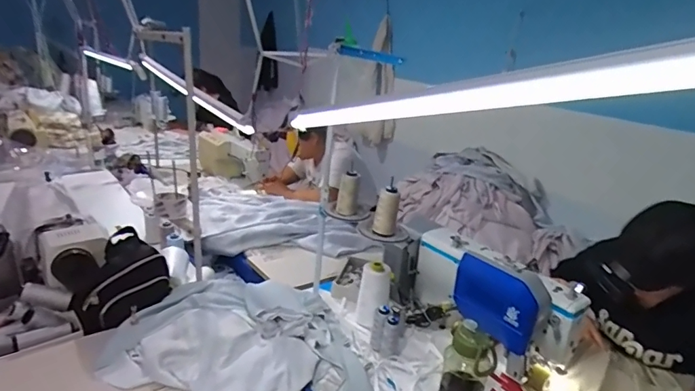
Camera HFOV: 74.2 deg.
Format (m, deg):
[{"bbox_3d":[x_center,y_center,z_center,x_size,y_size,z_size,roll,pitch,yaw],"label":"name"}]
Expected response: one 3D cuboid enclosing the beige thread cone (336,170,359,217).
[{"bbox_3d":[0.002,-0.006,1.162,0.052,0.113,0.050,5,19,1],"label":"beige thread cone"}]

